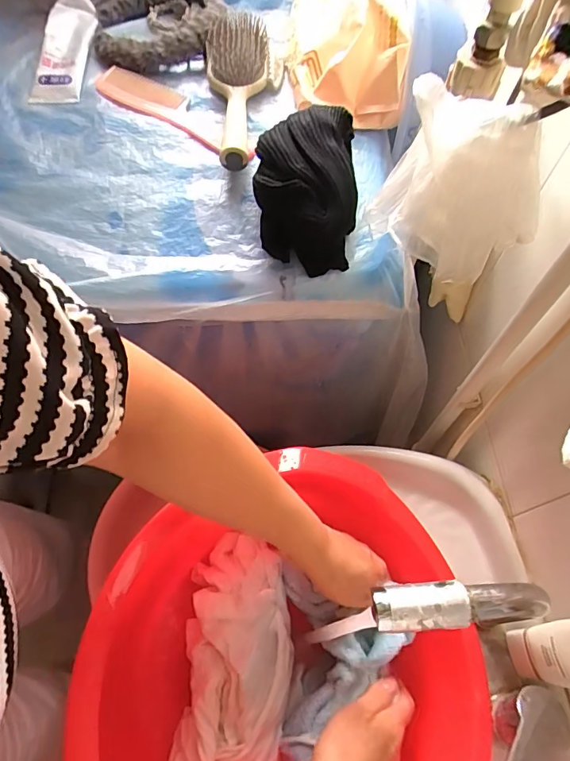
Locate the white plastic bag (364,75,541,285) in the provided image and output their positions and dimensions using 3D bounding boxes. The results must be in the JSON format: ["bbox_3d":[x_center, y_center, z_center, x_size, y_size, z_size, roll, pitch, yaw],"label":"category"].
[{"bbox_3d":[0.133,-0.154,0.361,0.122,0.114,0.068,38,68,16],"label":"white plastic bag"}]

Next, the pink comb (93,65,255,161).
[{"bbox_3d":[-0.122,-0.300,0.510,0.221,0.014,0.048,30,66,13],"label":"pink comb"}]

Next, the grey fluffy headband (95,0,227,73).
[{"bbox_3d":[-0.154,-0.436,0.554,0.155,0.041,0.137,-5,63,-4],"label":"grey fluffy headband"}]

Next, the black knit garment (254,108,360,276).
[{"bbox_3d":[0.019,-0.190,0.444,0.095,0.078,0.131,-2,63,-2],"label":"black knit garment"}]

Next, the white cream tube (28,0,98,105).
[{"bbox_3d":[-0.262,-0.397,0.542,0.054,0.034,0.161,2,63,-1],"label":"white cream tube"}]

